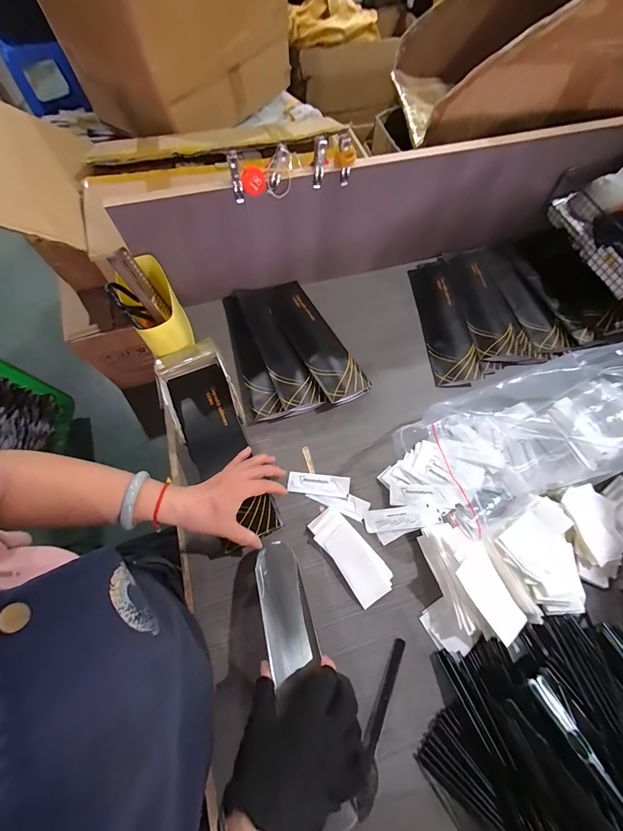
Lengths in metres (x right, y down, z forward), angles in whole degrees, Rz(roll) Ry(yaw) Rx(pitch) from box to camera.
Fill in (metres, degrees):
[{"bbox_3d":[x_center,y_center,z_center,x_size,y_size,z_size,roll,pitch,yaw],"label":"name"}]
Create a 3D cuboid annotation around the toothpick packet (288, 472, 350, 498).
[{"bbox_3d":[0.011,0.105,0.473,0.091,0.008,0.031,6,67,3],"label":"toothpick packet"}]

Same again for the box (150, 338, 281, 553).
[{"bbox_3d":[-0.139,0.037,0.474,0.103,0.046,0.301,-25,75,-10],"label":"box"}]

